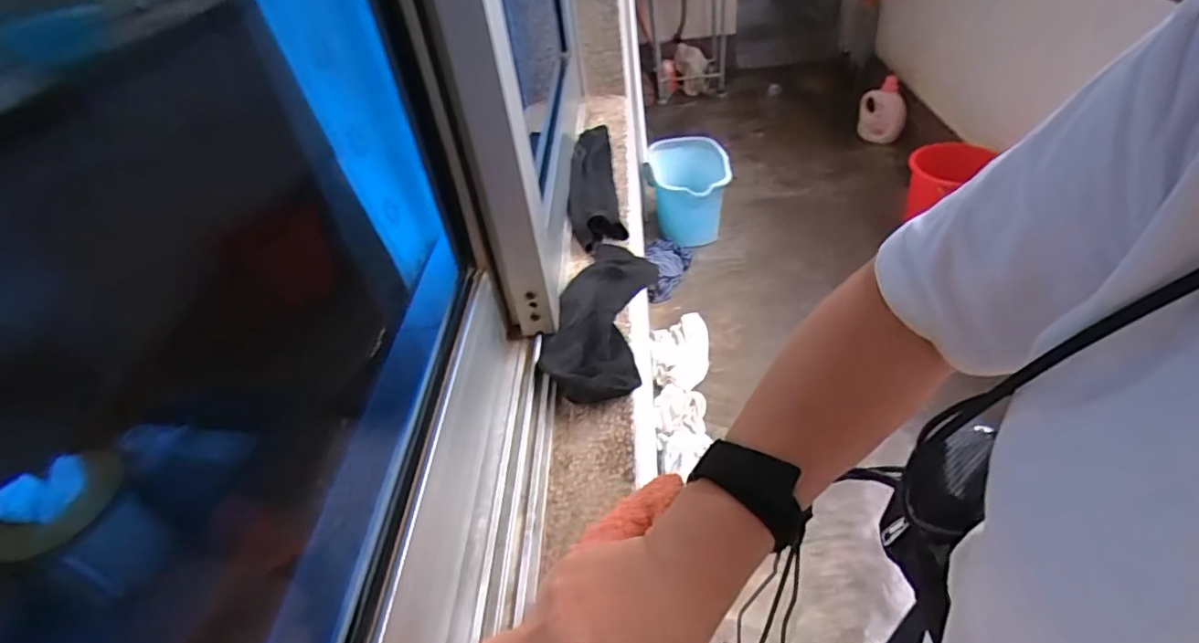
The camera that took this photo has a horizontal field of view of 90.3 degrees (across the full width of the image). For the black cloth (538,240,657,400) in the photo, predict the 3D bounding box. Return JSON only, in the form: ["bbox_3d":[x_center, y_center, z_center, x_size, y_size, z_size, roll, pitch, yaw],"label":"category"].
[{"bbox_3d":[0.001,-0.009,0.568,0.087,0.031,0.230,3,41,9],"label":"black cloth"}]

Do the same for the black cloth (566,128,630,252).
[{"bbox_3d":[-0.010,-0.182,0.773,0.063,0.035,0.292,-8,40,1],"label":"black cloth"}]

